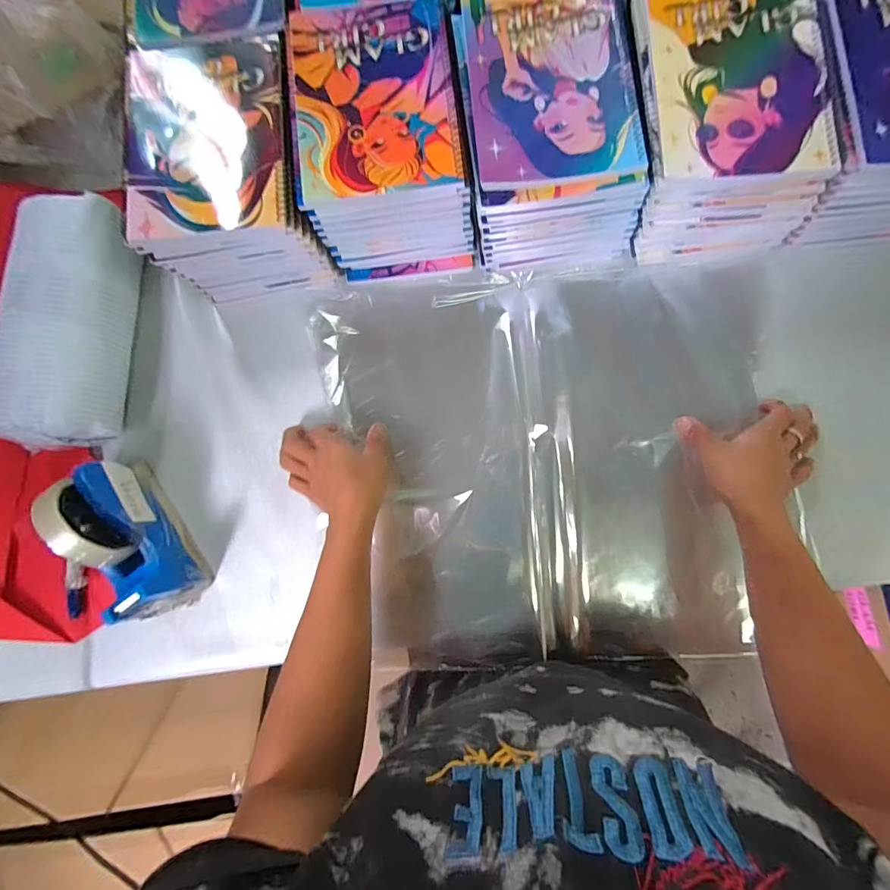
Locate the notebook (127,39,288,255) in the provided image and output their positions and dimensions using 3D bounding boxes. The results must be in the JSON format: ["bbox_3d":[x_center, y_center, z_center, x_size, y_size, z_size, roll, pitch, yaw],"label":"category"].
[{"bbox_3d":[-0.225,-0.291,0.407,0.151,0.018,0.198,-5,83,2],"label":"notebook"}]

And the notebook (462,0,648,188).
[{"bbox_3d":[0.099,-0.336,0.388,0.153,0.009,0.198,-6,83,2],"label":"notebook"}]

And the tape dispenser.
[{"bbox_3d":[-0.313,0.094,0.414,0.052,0.109,0.155,-36,83,-1],"label":"tape dispenser"}]

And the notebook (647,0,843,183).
[{"bbox_3d":[0.261,-0.334,0.378,0.148,0.006,0.205,-3,84,3],"label":"notebook"}]

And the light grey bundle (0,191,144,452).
[{"bbox_3d":[-0.395,-0.126,0.457,0.091,0.088,0.251,5,84,3],"label":"light grey bundle"}]

